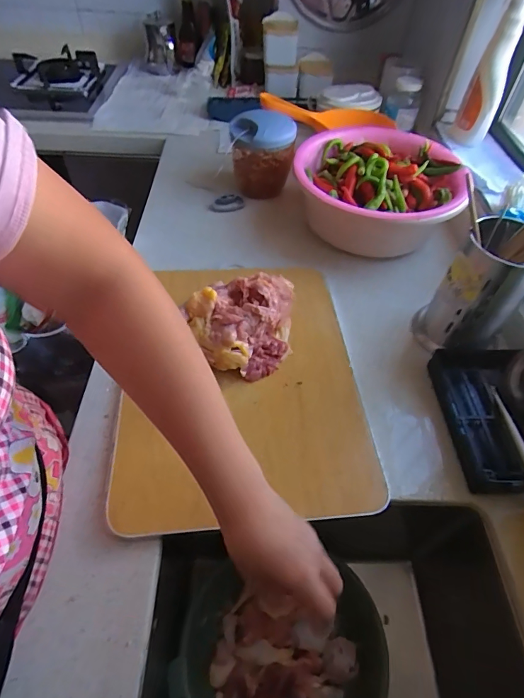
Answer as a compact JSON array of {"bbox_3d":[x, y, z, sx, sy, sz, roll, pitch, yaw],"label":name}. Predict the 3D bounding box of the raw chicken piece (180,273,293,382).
[{"bbox_3d":[-0.015,-0.034,0.534,0.156,0.086,0.129,-13,52,-12],"label":"raw chicken piece"}]

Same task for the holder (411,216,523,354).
[{"bbox_3d":[0.285,-0.075,0.545,0.111,0.164,0.111,26,54,18],"label":"holder"}]

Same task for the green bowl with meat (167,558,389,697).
[{"bbox_3d":[0.023,0.378,0.480,0.242,0.080,0.203,4,51,1],"label":"green bowl with meat"}]

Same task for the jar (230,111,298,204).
[{"bbox_3d":[0.001,-0.375,0.787,0.122,0.126,0.103,2,51,-1],"label":"jar"}]

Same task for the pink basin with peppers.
[{"bbox_3d":[0.204,-0.284,0.737,0.275,0.130,0.293,1,51,-2],"label":"pink basin with peppers"}]

